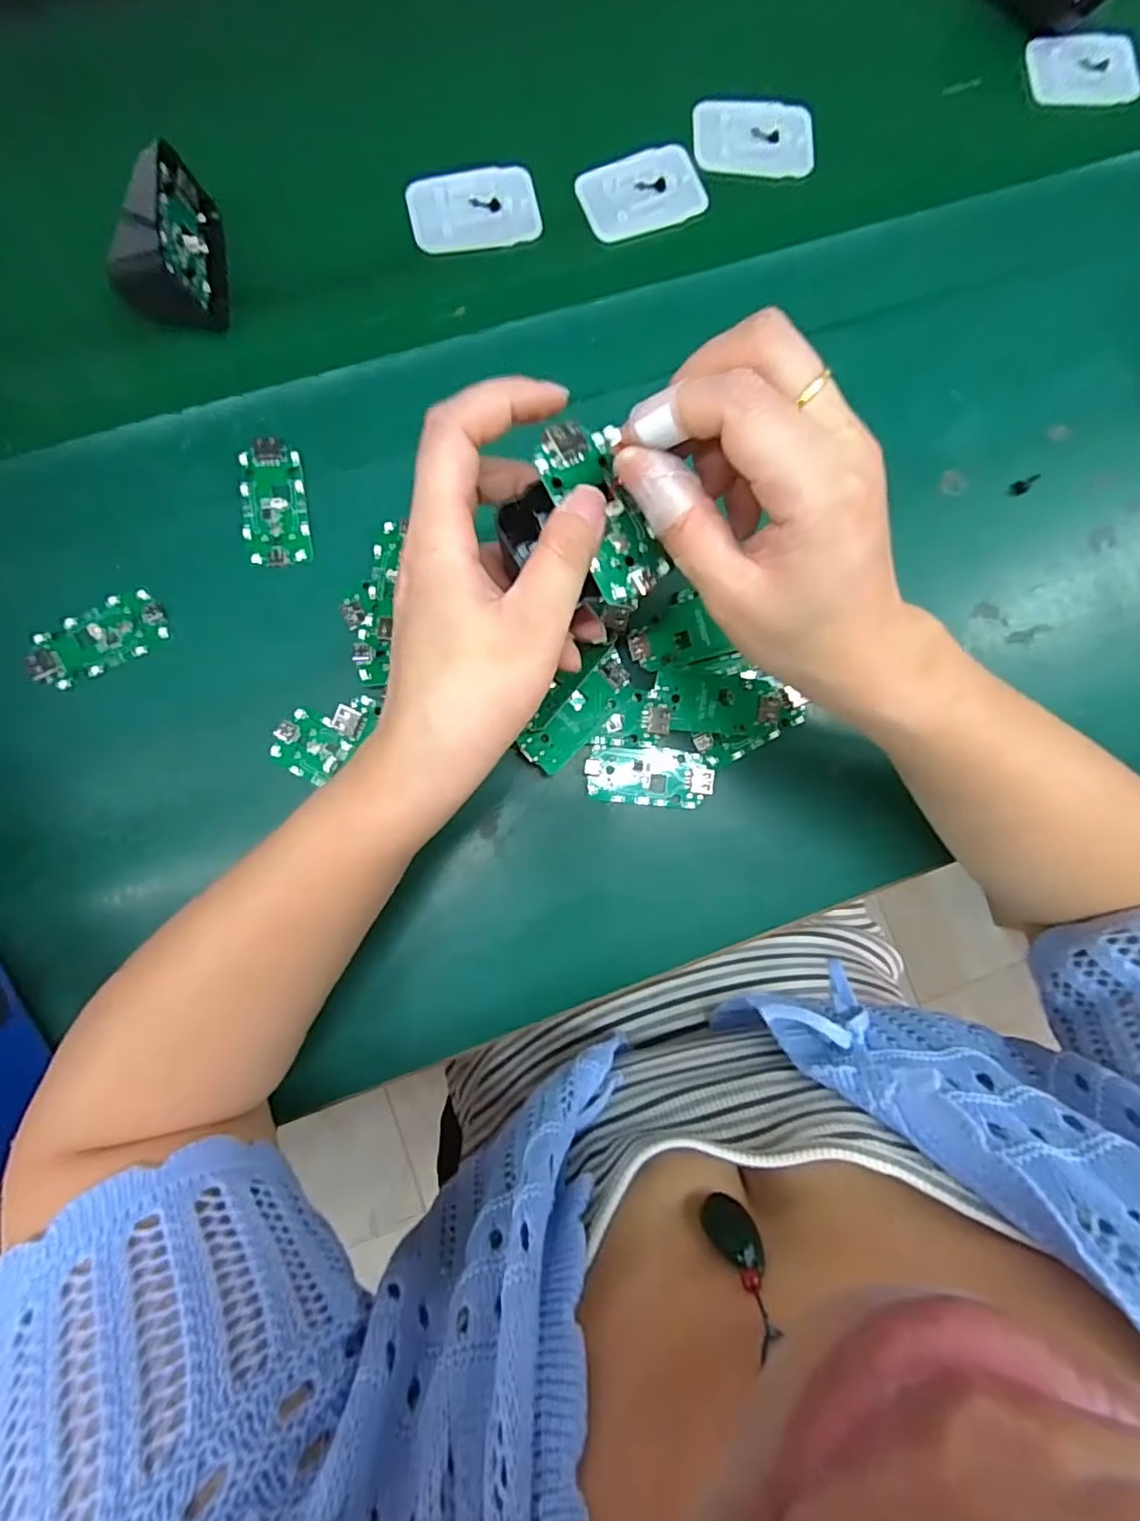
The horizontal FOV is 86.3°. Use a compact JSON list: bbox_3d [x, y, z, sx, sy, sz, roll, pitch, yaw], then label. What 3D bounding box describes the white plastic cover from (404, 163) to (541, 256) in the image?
[{"bbox_3d":[-0.053,-0.304,0.336,0.069,0.009,0.038,-12,87,-5],"label":"white plastic cover"}]

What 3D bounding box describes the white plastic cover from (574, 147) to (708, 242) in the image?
[{"bbox_3d":[0.041,-0.321,0.342,0.070,0.004,0.043,-25,88,-6],"label":"white plastic cover"}]

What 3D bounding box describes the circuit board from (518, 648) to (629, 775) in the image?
[{"bbox_3d":[0.005,-0.023,0.297,0.021,0.005,0.066,46,81,-4],"label":"circuit board"}]

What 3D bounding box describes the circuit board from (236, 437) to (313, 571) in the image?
[{"bbox_3d":[-0.148,-0.129,0.306,0.031,0.004,0.064,-5,86,-5],"label":"circuit board"}]

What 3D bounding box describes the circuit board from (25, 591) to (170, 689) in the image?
[{"bbox_3d":[-0.227,-0.059,0.292,0.061,0.006,0.031,-28,89,-6],"label":"circuit board"}]

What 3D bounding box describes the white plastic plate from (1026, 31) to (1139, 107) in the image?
[{"bbox_3d":[0.316,-0.426,0.375,0.068,0.010,0.034,-4,120,0],"label":"white plastic plate"}]

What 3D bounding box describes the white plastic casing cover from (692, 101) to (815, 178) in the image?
[{"bbox_3d":[0.106,-0.359,0.350,0.070,0.004,0.037,-2,86,-5],"label":"white plastic casing cover"}]

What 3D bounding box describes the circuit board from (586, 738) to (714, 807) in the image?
[{"bbox_3d":[0.041,0.007,0.308,0.063,0.005,0.031,5,86,-4],"label":"circuit board"}]

